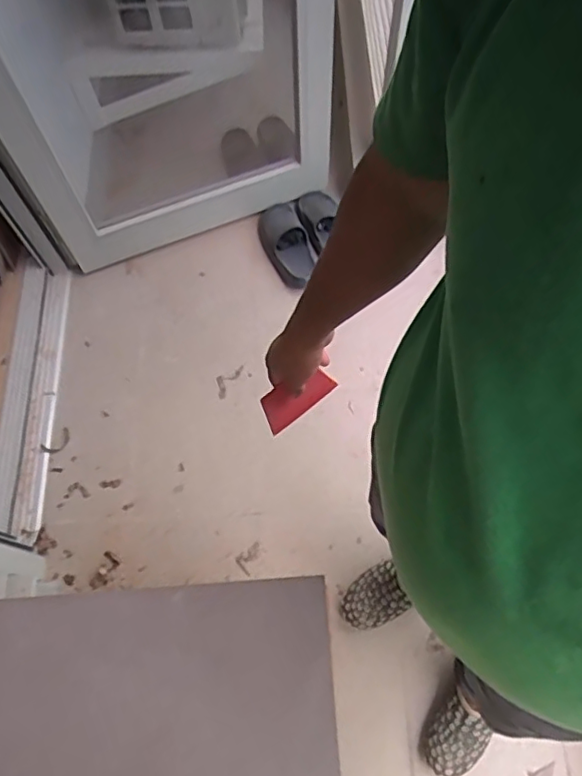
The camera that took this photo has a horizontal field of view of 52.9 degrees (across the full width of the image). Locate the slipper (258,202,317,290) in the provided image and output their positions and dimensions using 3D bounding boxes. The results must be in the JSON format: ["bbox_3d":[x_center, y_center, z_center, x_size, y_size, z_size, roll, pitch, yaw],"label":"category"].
[{"bbox_3d":[-0.014,-0.389,1.573,0.113,0.079,0.252,-17,67,-4],"label":"slipper"}]

